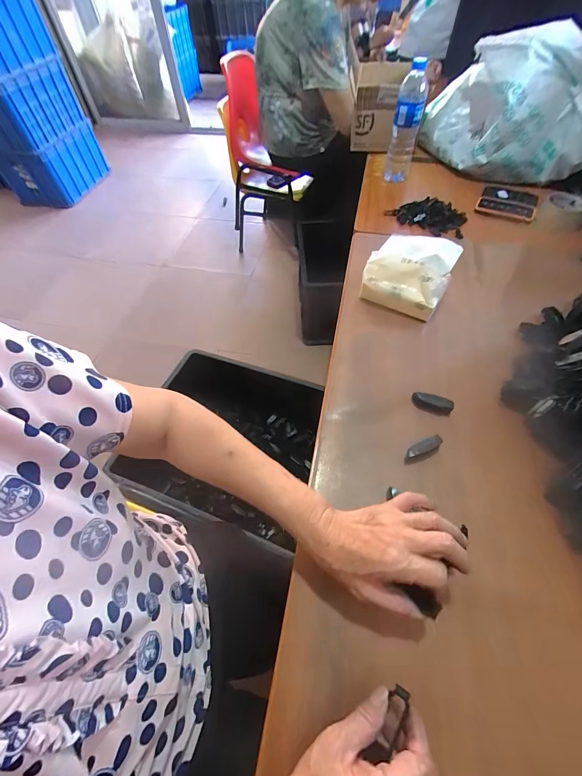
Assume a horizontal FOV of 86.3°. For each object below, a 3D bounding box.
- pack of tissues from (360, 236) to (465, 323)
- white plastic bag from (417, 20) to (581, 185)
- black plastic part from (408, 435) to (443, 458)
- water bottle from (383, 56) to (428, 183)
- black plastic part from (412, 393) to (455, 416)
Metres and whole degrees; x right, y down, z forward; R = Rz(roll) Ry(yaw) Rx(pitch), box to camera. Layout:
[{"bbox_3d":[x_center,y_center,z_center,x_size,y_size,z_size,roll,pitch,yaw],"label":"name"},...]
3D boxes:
[{"bbox_3d":[0.210,-0.204,0.563,0.141,0.091,0.110,22,59,16],"label":"pack of tissues"},{"bbox_3d":[0.579,-0.760,0.837,0.338,0.250,0.437,4,57,6],"label":"white plastic bag"},{"bbox_3d":[0.176,0.080,0.414,0.049,0.017,0.017,-21,57,-14],"label":"black plastic part"},{"bbox_3d":[0.294,-0.670,0.796,0.067,0.221,0.068,11,58,10],"label":"water bottle"},{"bbox_3d":[0.206,0.023,0.454,0.055,0.020,0.018,22,58,15],"label":"black plastic part"}]

